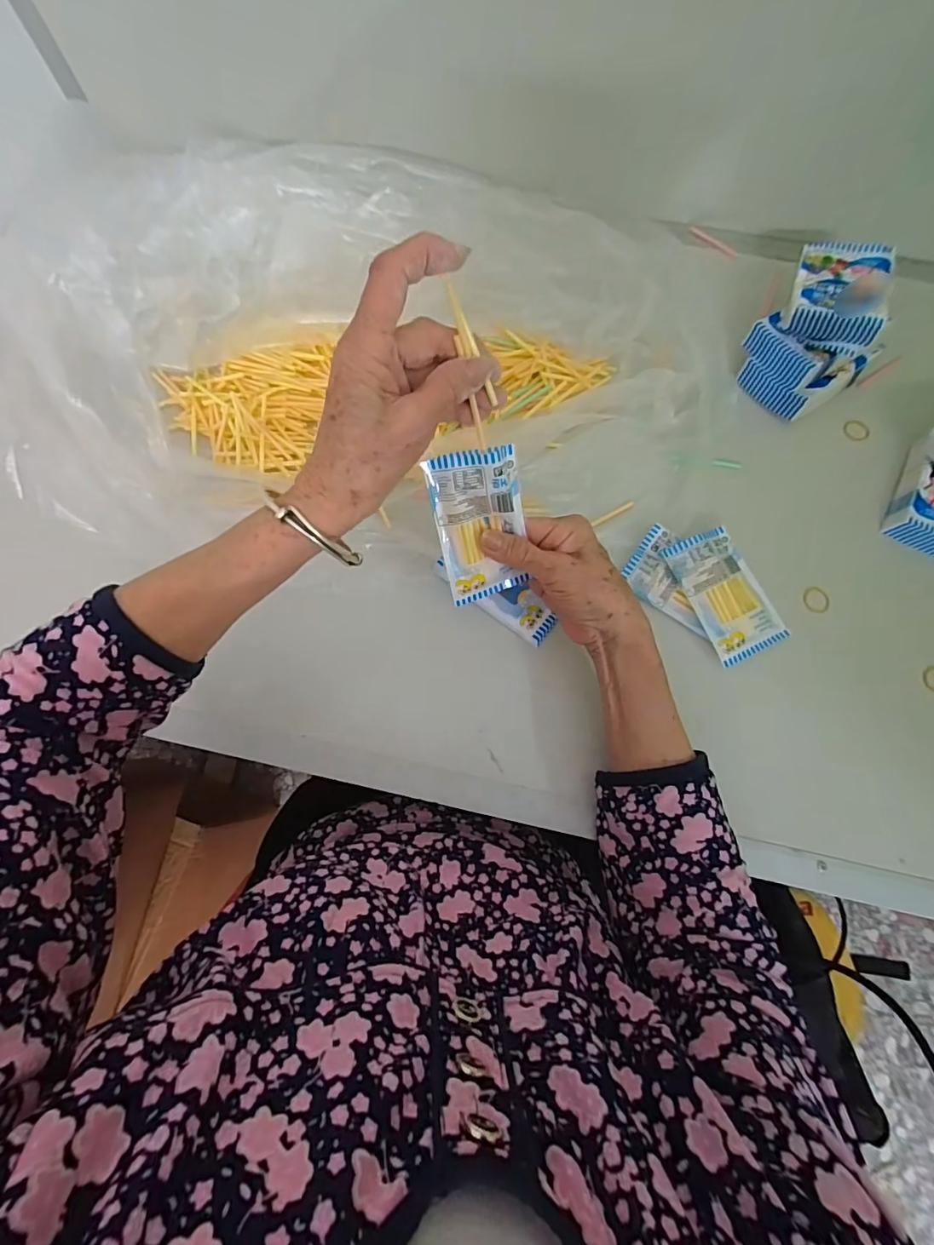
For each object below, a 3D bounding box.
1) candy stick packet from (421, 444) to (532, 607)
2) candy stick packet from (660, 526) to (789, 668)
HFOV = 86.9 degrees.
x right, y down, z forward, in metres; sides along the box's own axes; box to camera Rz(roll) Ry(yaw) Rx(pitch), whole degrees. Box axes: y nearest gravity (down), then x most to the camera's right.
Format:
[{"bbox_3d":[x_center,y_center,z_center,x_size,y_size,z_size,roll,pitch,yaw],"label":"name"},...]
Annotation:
[{"bbox_3d":[0.010,-0.063,0.334,0.058,0.102,0.014,-13,32,0],"label":"candy stick packet"},{"bbox_3d":[0.211,-0.025,0.400,0.062,0.016,0.105,-24,75,-6],"label":"candy stick packet"}]

